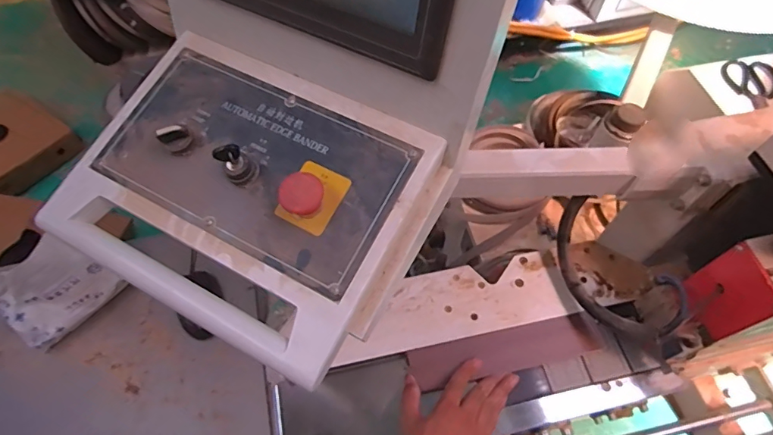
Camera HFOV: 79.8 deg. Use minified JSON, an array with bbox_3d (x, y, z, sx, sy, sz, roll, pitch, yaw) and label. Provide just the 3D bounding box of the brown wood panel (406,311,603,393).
[{"bbox_3d":[0.171,0.196,0.670,0.273,0.011,0.060,-12,80,-6],"label":"brown wood panel"}]

